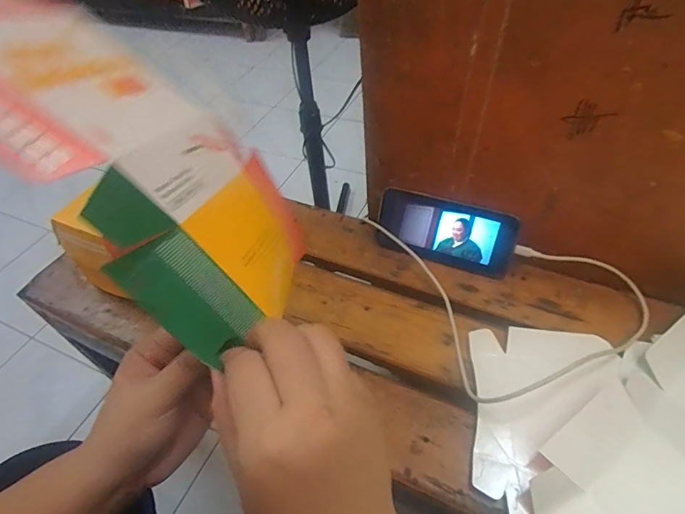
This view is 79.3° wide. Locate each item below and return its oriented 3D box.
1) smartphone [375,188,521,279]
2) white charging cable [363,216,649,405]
[{"bbox_3d":[0.125,-0.031,0.510,0.165,0.078,0.010,17,23,18],"label":"smartphone"},{"bbox_3d":[0.185,0.004,0.490,0.232,0.049,0.308,-20,50,-11],"label":"white charging cable"}]

